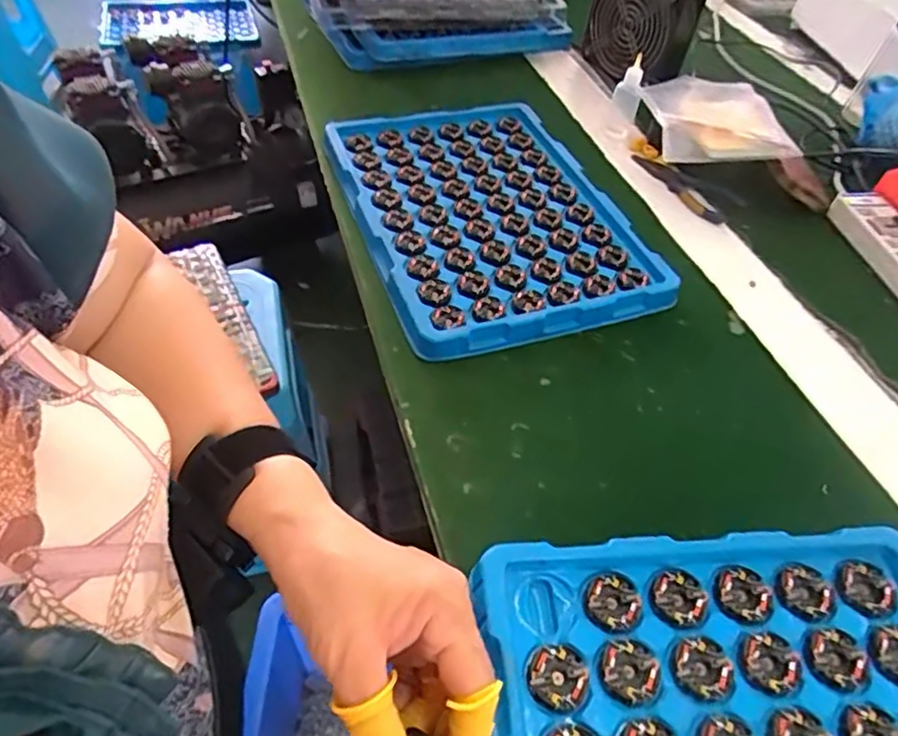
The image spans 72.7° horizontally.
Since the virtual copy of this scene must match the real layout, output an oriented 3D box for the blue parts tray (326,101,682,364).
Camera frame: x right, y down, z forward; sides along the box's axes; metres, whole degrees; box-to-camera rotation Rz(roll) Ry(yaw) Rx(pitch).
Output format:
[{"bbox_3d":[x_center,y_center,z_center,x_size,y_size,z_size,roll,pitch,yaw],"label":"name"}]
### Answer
[{"bbox_3d":[0.041,-0.190,0.674,0.278,0.022,0.398,-14,56,-15],"label":"blue parts tray"}]

